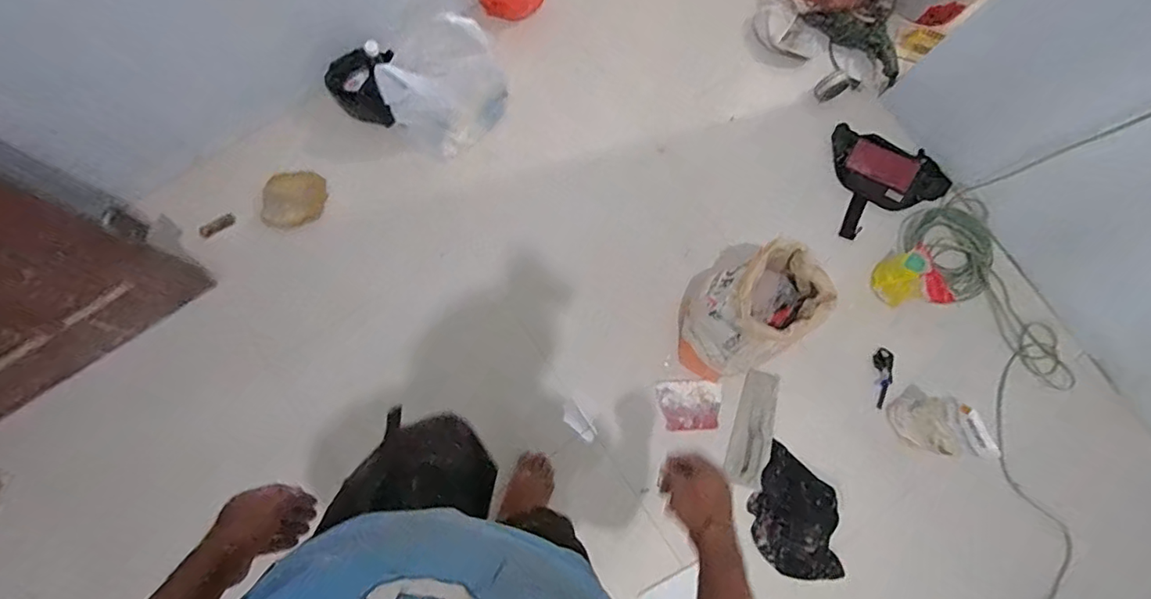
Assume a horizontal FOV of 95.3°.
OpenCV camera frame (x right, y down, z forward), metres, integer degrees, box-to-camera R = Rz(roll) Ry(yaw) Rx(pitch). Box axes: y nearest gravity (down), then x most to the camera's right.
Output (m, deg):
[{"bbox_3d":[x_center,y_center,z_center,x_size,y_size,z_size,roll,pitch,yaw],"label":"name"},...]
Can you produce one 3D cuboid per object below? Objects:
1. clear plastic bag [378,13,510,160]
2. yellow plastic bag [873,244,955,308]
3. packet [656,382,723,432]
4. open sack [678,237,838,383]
[{"bbox_3d":[-0.343,-0.558,1.395,0.270,0.280,0.243,10,80,-1],"label":"clear plastic bag"},{"bbox_3d":[0.865,-0.058,1.359,0.068,0.193,0.152,-7,81,-4],"label":"yellow plastic bag"},{"bbox_3d":[0.307,0.284,1.403,0.163,0.010,0.126,-6,81,12],"label":"packet"},{"bbox_3d":[0.410,0.044,1.251,0.266,0.412,0.218,-24,82,-6],"label":"open sack"}]

